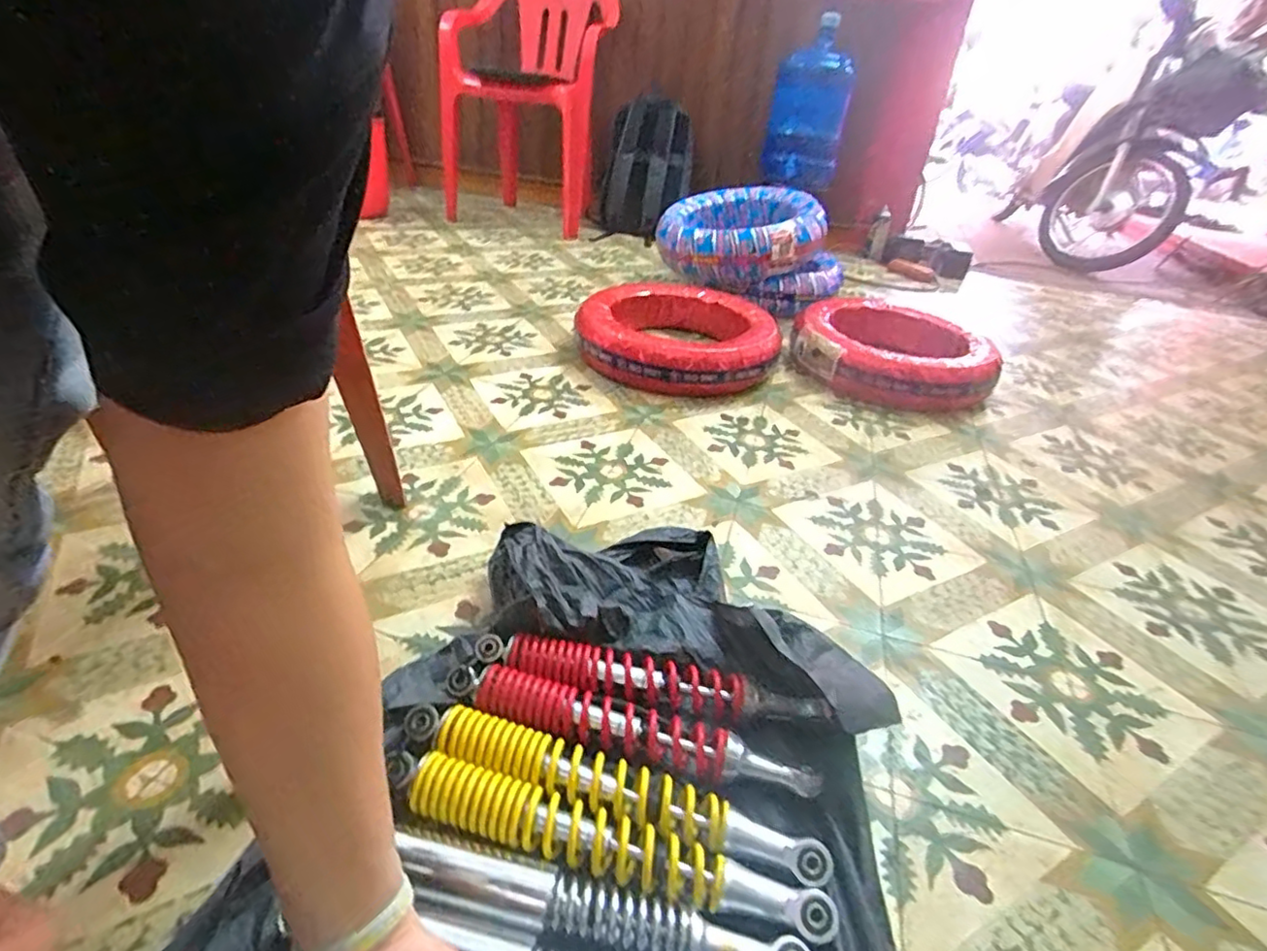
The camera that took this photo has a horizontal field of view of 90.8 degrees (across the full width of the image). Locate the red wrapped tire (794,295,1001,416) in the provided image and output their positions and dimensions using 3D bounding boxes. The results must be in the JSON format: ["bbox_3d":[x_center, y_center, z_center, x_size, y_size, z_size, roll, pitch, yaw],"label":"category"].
[{"bbox_3d":[0.576,-0.273,1.399,0.420,0.101,0.427,19,36,20],"label":"red wrapped tire"}]

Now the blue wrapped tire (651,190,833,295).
[{"bbox_3d":[0.289,-0.676,1.707,0.411,0.148,0.417,-33,46,-27],"label":"blue wrapped tire"}]

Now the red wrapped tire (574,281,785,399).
[{"bbox_3d":[0.105,-0.307,1.371,0.410,0.104,0.436,13,34,12],"label":"red wrapped tire"}]

